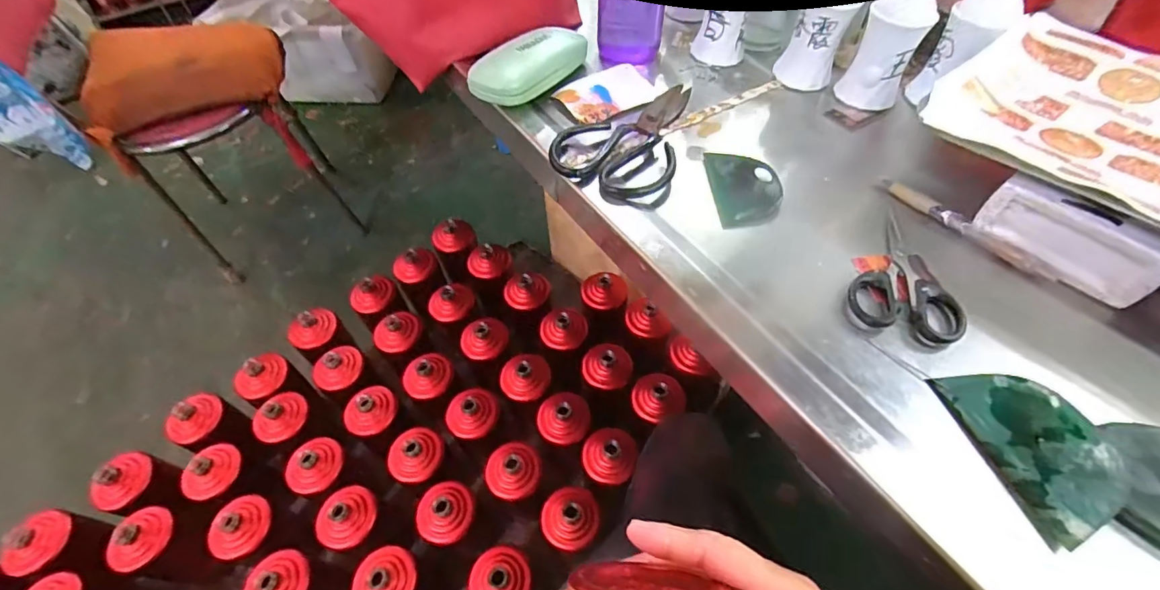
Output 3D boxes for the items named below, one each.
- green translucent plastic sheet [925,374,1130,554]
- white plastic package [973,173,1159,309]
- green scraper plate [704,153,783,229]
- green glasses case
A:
[{"bbox_3d":[0.254,0.081,0.275,0.053,0.018,0.093,-11,55,-5],"label":"green translucent plastic sheet"},{"bbox_3d":[0.341,-0.041,0.344,0.018,0.052,0.105,-30,59,-18],"label":"white plastic package"},{"bbox_3d":[0.141,-0.093,0.425,0.051,0.014,0.083,-2,54,1],"label":"green scraper plate"},{"bbox_3d":[-0.048,-0.240,0.513,0.053,0.038,0.153,26,60,20],"label":"green glasses case"}]

